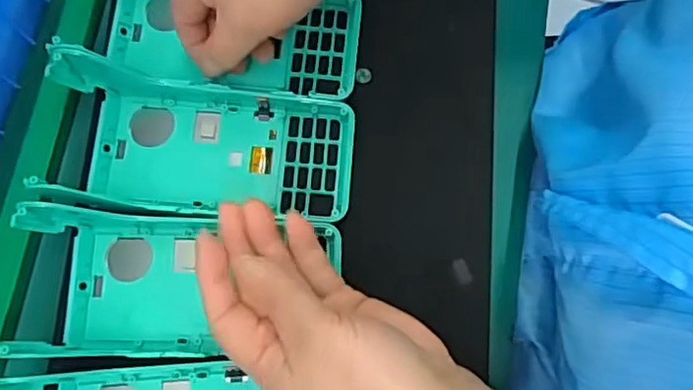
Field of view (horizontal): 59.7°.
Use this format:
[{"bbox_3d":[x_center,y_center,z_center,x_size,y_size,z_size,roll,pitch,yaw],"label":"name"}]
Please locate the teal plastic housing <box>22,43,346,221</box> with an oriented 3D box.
[{"bbox_3d":[-0.084,-0.030,0.345,0.176,0.051,0.080,8,77,1],"label":"teal plastic housing"}]

